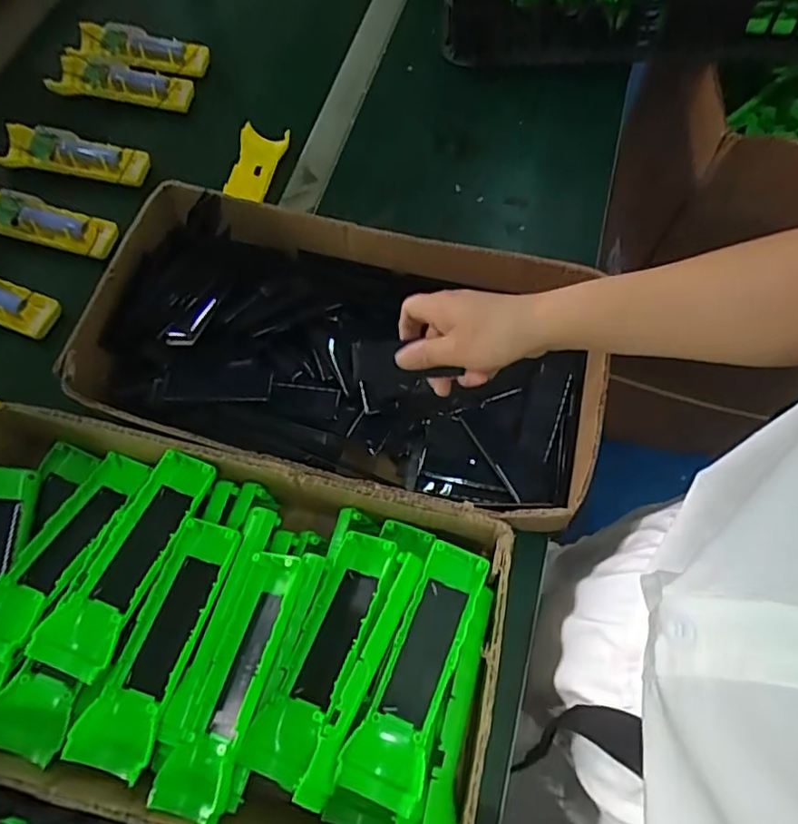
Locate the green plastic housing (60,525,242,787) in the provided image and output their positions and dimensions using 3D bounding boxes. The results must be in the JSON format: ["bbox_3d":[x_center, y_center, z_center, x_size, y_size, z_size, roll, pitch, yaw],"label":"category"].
[{"bbox_3d":[-0.157,0.155,0.420,0.048,0.023,0.162,19,65,8],"label":"green plastic housing"}]

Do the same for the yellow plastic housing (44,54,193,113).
[{"bbox_3d":[-0.337,-0.404,0.757,0.168,0.017,0.056,10,64,4],"label":"yellow plastic housing"}]

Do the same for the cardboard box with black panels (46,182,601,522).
[{"bbox_3d":[-0.047,-0.056,0.534,0.424,0.073,0.238,15,64,6],"label":"cardboard box with black panels"}]

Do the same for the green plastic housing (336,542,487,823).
[{"bbox_3d":[0.012,0.166,0.408,0.048,0.020,0.162,19,65,8],"label":"green plastic housing"}]

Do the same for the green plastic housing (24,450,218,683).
[{"bbox_3d":[-0.188,0.107,0.447,0.050,0.029,0.164,23,65,10],"label":"green plastic housing"}]

